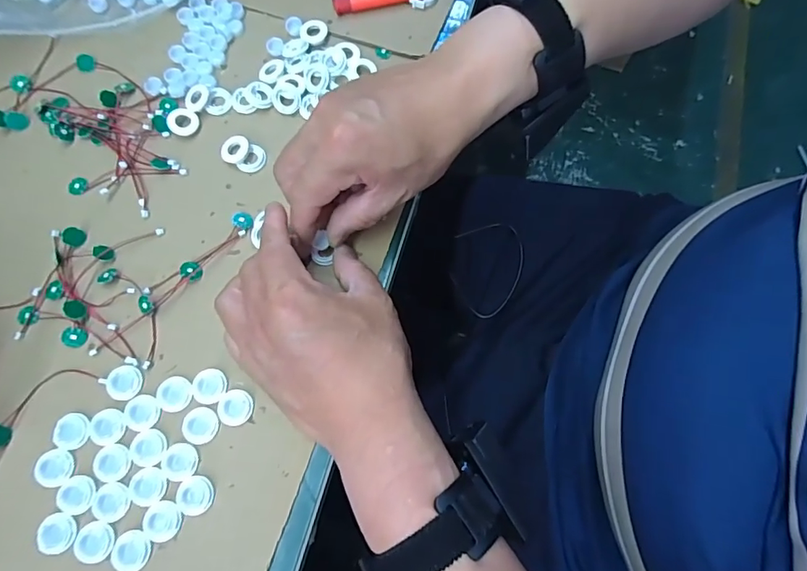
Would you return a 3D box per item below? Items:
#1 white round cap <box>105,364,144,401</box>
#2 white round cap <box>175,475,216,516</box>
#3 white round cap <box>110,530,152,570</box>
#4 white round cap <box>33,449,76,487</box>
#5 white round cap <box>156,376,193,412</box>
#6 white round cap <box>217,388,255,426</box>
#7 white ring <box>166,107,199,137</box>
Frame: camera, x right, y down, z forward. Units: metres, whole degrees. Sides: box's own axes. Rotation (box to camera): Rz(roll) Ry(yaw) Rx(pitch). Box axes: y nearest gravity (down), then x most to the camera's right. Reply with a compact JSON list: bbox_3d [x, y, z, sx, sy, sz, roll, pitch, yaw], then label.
[{"bbox_3d":[-0.188,0.065,0.318,0.024,0.004,0.023,0,74,1],"label":"white round cap"},{"bbox_3d":[-0.132,0.133,0.298,0.024,0.004,0.022,0,74,1],"label":"white round cap"},{"bbox_3d":[-0.167,0.163,0.288,0.023,0.004,0.021,0,74,1],"label":"white round cap"},{"bbox_3d":[-0.224,0.117,0.302,0.024,0.004,0.022,0,74,1],"label":"white round cap"},{"bbox_3d":[-0.153,0.072,0.315,0.024,0.004,0.022,0,74,1],"label":"white round cap"},{"bbox_3d":[-0.112,0.081,0.314,0.022,0.004,0.023,0,74,1],"label":"white round cap"},{"bbox_3d":[-0.174,-0.130,0.373,0.023,0.006,0.023,0,74,1],"label":"white ring"}]

